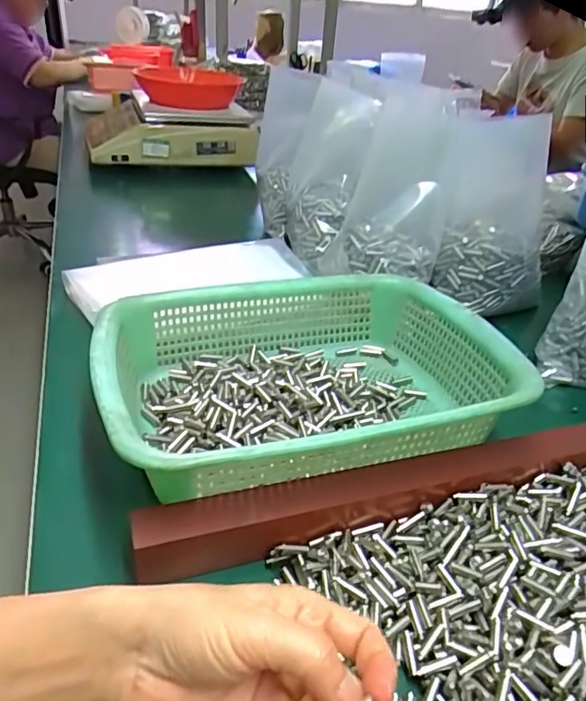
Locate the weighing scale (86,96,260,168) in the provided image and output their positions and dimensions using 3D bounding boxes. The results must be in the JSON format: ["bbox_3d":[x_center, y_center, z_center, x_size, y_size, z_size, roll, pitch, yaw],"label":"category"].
[{"bbox_3d":[-0.262,-0.468,1.134,0.323,0.098,0.323,-6,33,-13],"label":"weighing scale"}]

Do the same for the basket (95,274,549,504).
[{"bbox_3d":[0.011,0.016,0.413,0.292,0.071,0.220,-6,35,-16],"label":"basket"}]

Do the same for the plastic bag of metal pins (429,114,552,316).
[{"bbox_3d":[0.224,-0.144,0.585,0.121,0.199,0.068,15,35,15],"label":"plastic bag of metal pins"}]

